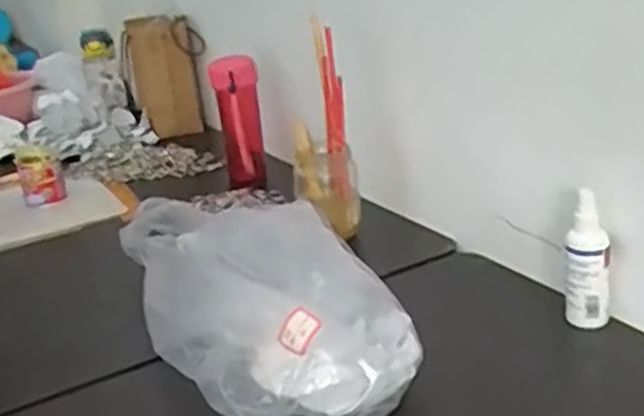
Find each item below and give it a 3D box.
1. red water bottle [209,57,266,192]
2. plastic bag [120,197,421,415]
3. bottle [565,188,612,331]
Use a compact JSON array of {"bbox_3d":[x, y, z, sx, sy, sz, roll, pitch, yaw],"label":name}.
[{"bbox_3d":[-0.126,-0.127,1.191,0.070,0.194,0.059,-9,21,-5],"label":"red water bottle"},{"bbox_3d":[-0.052,0.089,0.708,0.177,0.106,0.288,-21,25,-33],"label":"plastic bag"},{"bbox_3d":[0.245,0.052,0.713,0.036,0.129,0.033,5,24,27],"label":"bottle"}]

